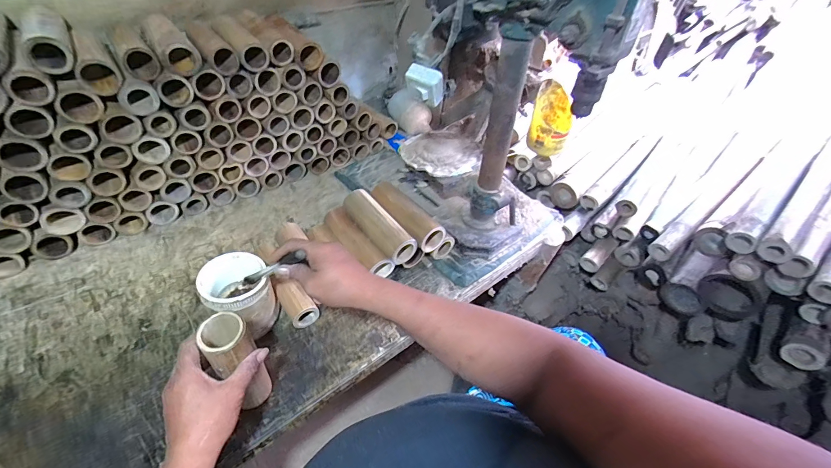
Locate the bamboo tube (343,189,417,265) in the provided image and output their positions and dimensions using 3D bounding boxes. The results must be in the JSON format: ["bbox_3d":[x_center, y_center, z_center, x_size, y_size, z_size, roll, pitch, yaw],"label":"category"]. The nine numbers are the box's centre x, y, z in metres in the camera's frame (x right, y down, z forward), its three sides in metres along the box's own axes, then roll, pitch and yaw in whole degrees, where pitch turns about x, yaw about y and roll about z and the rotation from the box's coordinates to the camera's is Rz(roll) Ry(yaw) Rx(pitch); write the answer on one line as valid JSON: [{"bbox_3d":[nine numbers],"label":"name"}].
[{"bbox_3d":[-0.075,-0.021,0.713,0.056,0.056,0.185,-27,56,-28],"label":"bamboo tube"}]

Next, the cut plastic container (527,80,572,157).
[{"bbox_3d":[0.313,-0.262,0.836,0.095,0.133,0.103,20,48,12],"label":"cut plastic container"}]

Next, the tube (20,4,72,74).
[{"bbox_3d":[-0.576,-0.315,0.565,0.052,0.048,0.192,-24,54,-26],"label":"tube"}]

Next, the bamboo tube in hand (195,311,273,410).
[{"bbox_3d":[-0.231,0.174,0.484,0.051,0.179,0.055,-27,50,-26],"label":"bamboo tube in hand"}]

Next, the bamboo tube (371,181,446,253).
[{"bbox_3d":[-0.020,-0.039,0.721,0.062,0.055,0.179,-30,57,-29],"label":"bamboo tube"}]

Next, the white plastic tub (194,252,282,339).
[{"bbox_3d":[-0.281,0.106,0.588,0.095,0.121,0.101,3,47,-3],"label":"white plastic tub"}]

